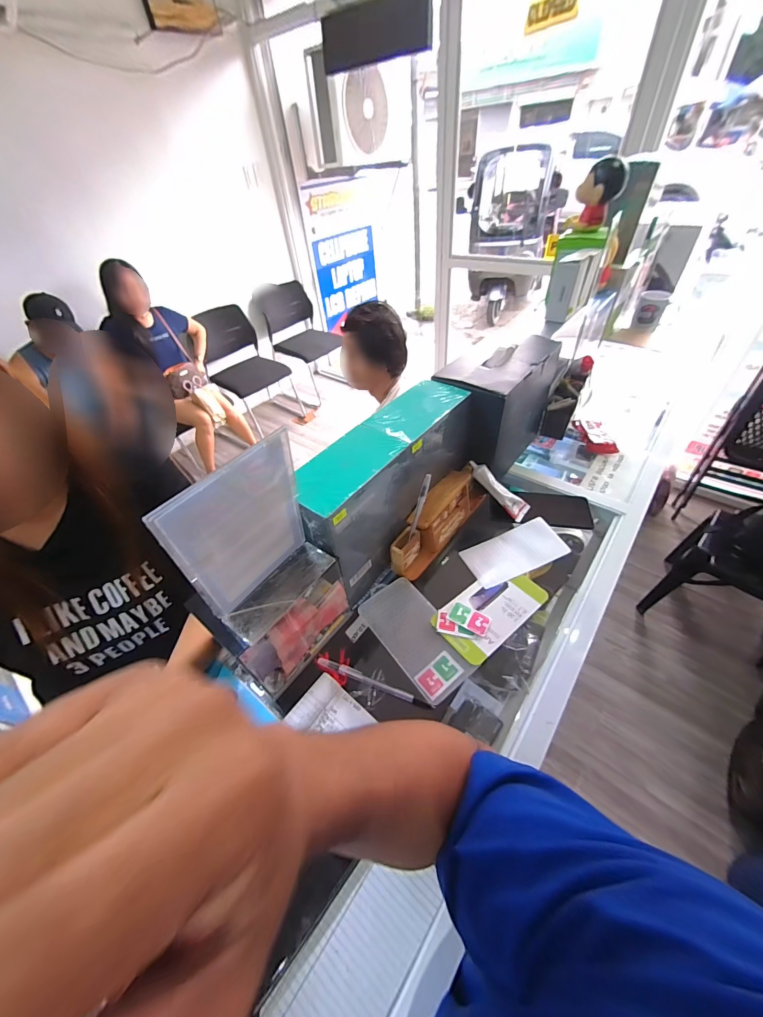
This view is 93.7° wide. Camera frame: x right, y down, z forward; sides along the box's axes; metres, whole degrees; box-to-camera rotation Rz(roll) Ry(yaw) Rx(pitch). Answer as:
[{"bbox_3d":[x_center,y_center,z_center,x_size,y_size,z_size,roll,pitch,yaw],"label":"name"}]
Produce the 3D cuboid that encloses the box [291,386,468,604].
[{"bbox_3d":[0.020,-0.036,0.552,0.109,0.182,0.330,29,55,30],"label":"box"}]

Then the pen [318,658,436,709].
[{"bbox_3d":[-0.009,0.219,0.453,0.152,0.015,0.013,13,49,18],"label":"pen"}]

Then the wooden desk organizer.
[{"bbox_3d":[0.098,0.009,0.586,0.055,0.094,0.231,25,54,27],"label":"wooden desk organizer"}]

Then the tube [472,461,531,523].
[{"bbox_3d":[0.205,-0.034,0.627,0.129,0.018,0.039,46,59,1],"label":"tube"}]

